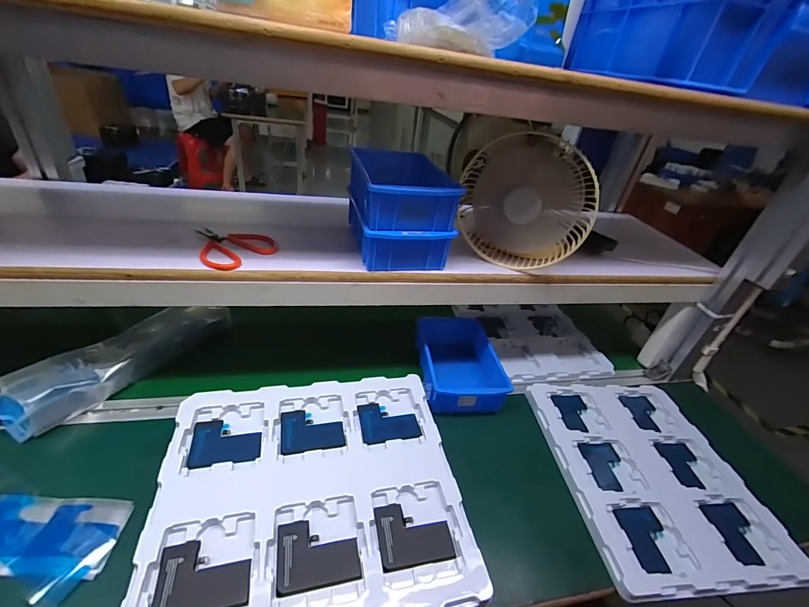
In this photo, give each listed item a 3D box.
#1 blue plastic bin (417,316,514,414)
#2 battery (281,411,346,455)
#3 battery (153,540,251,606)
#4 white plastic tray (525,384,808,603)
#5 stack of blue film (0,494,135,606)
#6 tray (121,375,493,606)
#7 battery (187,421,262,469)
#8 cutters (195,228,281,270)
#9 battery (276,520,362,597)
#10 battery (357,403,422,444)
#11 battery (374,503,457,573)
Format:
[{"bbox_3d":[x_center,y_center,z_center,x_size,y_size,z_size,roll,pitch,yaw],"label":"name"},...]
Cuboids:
[{"bbox_3d":[0.098,0.106,0.669,0.127,0.060,0.207,2,35,-8],"label":"blue plastic bin"},{"bbox_3d":[-0.117,0.161,0.462,0.075,0.007,0.060,-3,35,-17],"label":"battery"},{"bbox_3d":[-0.180,0.246,0.329,0.075,0.006,0.059,-3,35,-17],"label":"battery"},{"bbox_3d":[0.371,0.250,0.560,0.266,0.015,0.313,2,35,-8],"label":"white plastic tray"},{"bbox_3d":[-0.467,0.246,0.390,0.295,0.013,0.097,9,31,-3],"label":"stack of blue film"},{"bbox_3d":[-0.100,0.202,0.403,0.311,0.018,0.278,-3,36,-15],"label":"tray"},{"bbox_3d":[-0.212,0.165,0.435,0.077,0.005,0.060,-1,34,-15],"label":"battery"},{"bbox_3d":[-0.237,-0.085,0.519,0.097,0.018,0.121,-12,38,-28],"label":"cutters"},{"bbox_3d":[-0.084,0.243,0.356,0.075,0.008,0.059,-2,35,-16],"label":"battery"},{"bbox_3d":[-0.021,0.158,0.490,0.076,0.004,0.060,-3,35,-17],"label":"battery"},{"bbox_3d":[0.010,0.240,0.382,0.075,0.007,0.059,-2,34,-15],"label":"battery"}]

